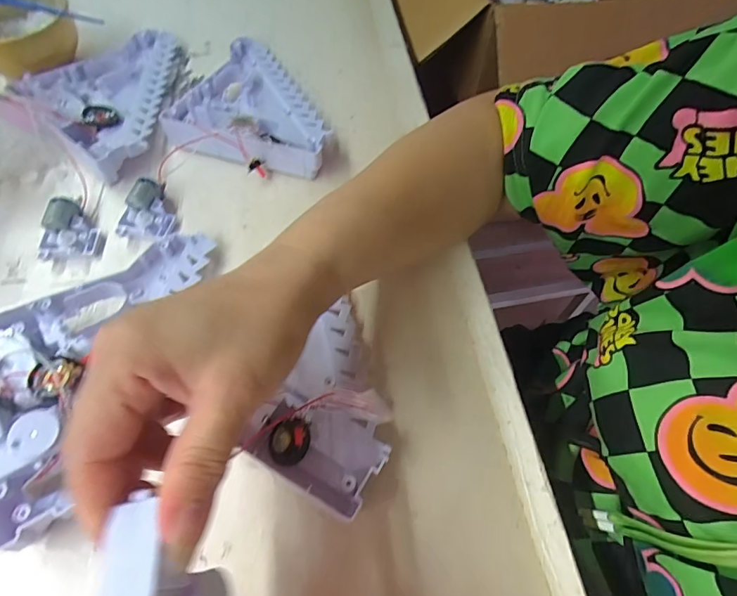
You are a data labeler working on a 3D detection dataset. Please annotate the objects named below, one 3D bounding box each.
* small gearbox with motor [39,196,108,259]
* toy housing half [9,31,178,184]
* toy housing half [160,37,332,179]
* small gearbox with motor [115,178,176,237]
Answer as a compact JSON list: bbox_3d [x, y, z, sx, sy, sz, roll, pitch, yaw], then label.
[{"bbox_3d":[-0.218,-0.051,0.316,0.035,0.020,0.045,-8,61,-6],"label":"small gearbox with motor"},{"bbox_3d":[-0.238,-0.183,0.379,0.106,0.027,0.182,-2,60,-3],"label":"toy housing half"},{"bbox_3d":[-0.091,-0.182,0.385,0.131,0.031,0.153,11,61,4],"label":"toy housing half"},{"bbox_3d":[-0.167,-0.070,0.324,0.034,0.016,0.045,-2,60,-3],"label":"small gearbox with motor"}]

